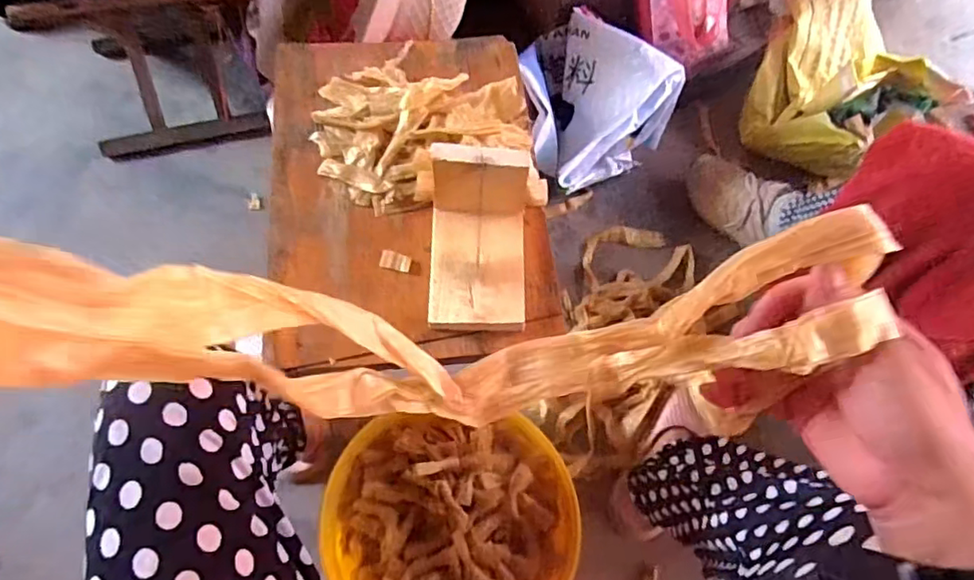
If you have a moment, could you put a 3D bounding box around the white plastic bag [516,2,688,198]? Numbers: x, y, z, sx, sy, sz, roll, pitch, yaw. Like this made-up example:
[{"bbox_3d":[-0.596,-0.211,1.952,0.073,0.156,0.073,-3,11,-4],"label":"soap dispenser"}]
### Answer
[{"bbox_3d":[0.143,-0.324,1.004,0.227,0.172,0.264,-33,67,-16],"label":"white plastic bag"}]

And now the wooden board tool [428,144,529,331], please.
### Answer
[{"bbox_3d":[-0.007,-0.043,0.470,0.079,0.078,0.127,2,63,1],"label":"wooden board tool"}]

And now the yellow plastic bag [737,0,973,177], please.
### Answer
[{"bbox_3d":[0.592,-0.354,1.038,0.267,0.185,0.330,-22,65,-11],"label":"yellow plastic bag"}]

